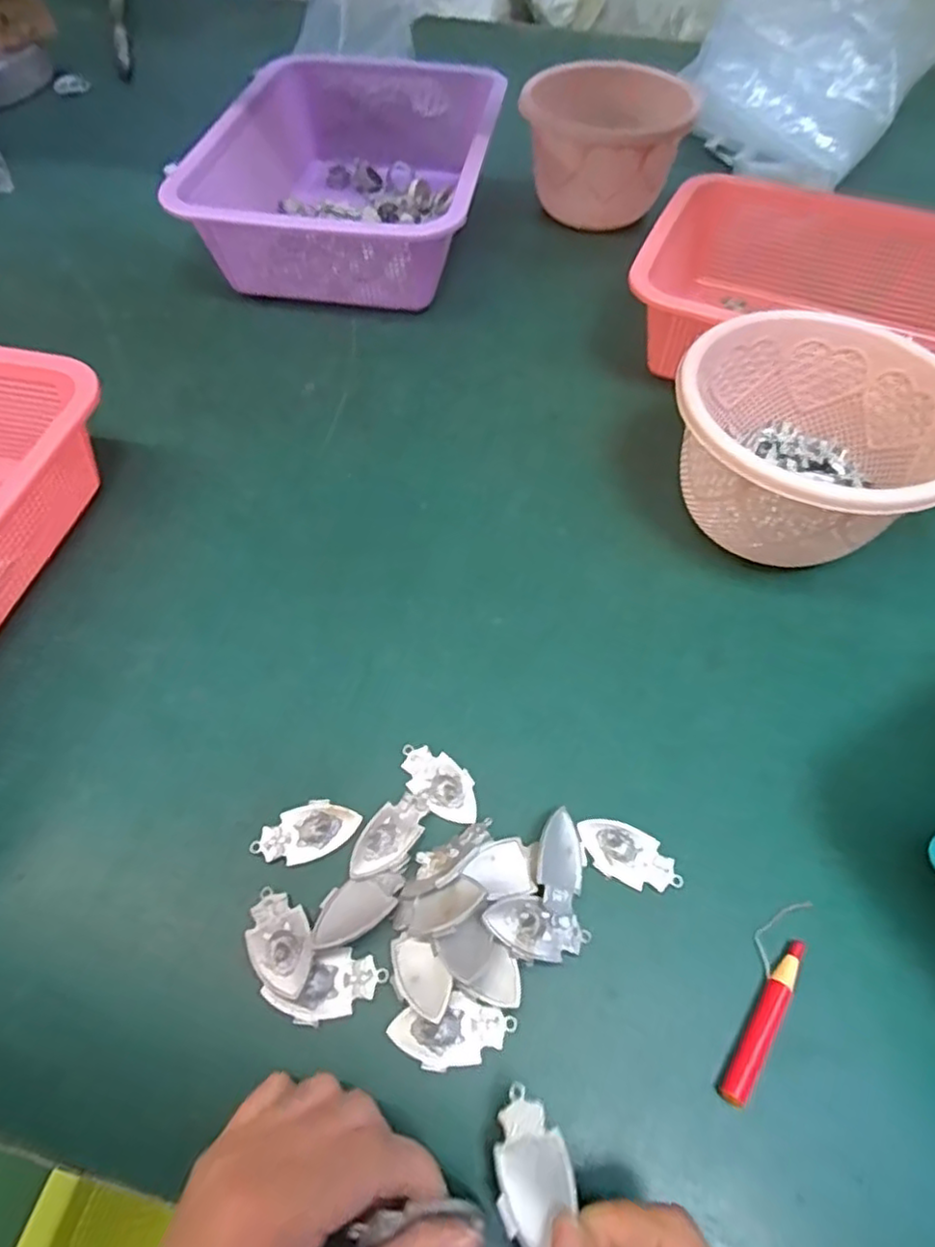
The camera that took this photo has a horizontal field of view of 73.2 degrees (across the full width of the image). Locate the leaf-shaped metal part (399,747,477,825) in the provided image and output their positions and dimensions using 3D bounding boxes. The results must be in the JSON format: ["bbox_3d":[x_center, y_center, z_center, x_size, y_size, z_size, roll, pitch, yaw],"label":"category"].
[{"bbox_3d":[-0.013,0.074,0.296,0.045,0.004,0.024,32,63,18],"label":"leaf-shaped metal part"}]

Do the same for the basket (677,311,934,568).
[{"bbox_3d":[0.187,-0.099,0.359,0.146,0.087,0.135,0,58,0],"label":"basket"}]

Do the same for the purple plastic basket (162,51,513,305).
[{"bbox_3d":[-0.093,-0.417,0.569,0.232,0.082,0.350,3,58,2],"label":"purple plastic basket"}]

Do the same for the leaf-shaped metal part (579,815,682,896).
[{"bbox_3d":[0.071,0.101,0.278,0.046,0.007,0.024,23,61,14],"label":"leaf-shaped metal part"}]

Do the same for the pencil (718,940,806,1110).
[{"bbox_3d":[0.117,0.154,0.245,0.010,0.008,0.065,32,64,19],"label":"pencil"}]

